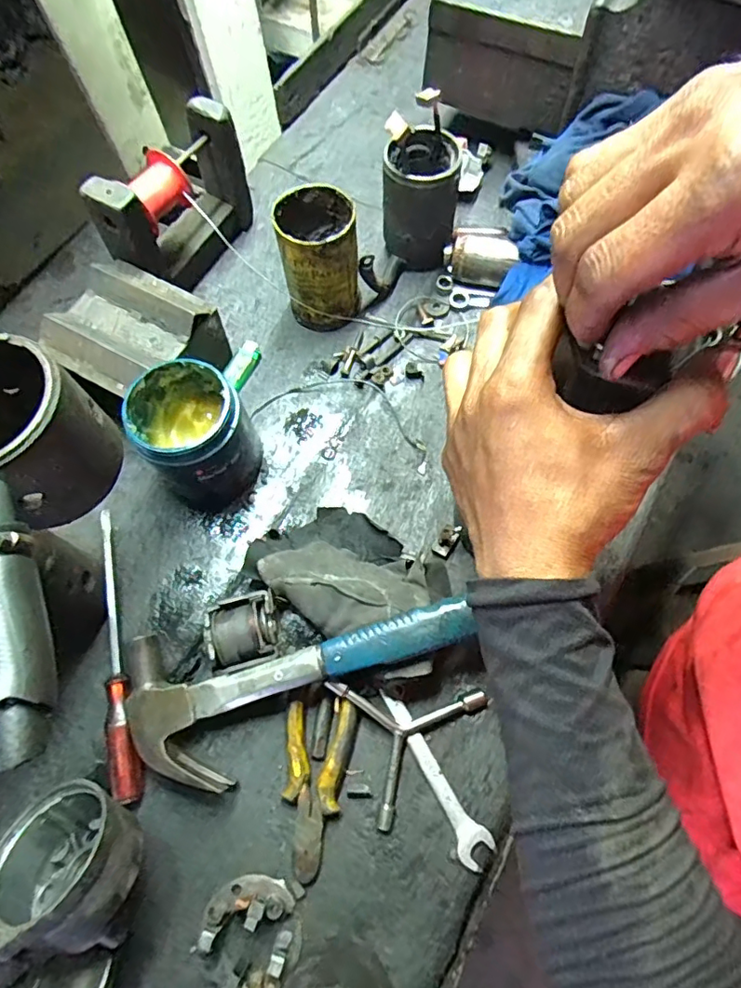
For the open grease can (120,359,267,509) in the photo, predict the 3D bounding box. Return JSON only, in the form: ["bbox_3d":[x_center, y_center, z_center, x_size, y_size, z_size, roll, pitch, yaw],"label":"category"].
[{"bbox_3d":[-0.147,-0.051,0.469,0.087,0.105,0.089,-1,68,2],"label":"open grease can"}]

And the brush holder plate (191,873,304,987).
[{"bbox_3d":[-0.083,0.307,0.374,0.067,0.036,0.062,-1,68,2],"label":"brush holder plate"}]

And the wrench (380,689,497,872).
[{"bbox_3d":[0.047,0.216,0.418,0.025,0.012,0.134,-32,70,-10],"label":"wrench"}]

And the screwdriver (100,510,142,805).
[{"bbox_3d":[-0.206,0.125,0.445,0.021,0.025,0.230,-11,68,-2],"label":"screwdriver"}]

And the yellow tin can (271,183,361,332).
[{"bbox_3d":[-0.049,-0.230,0.532,0.071,0.115,0.081,-3,68,1],"label":"yellow tin can"}]

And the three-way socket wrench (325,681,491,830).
[{"bbox_3d":[0.016,0.174,0.424,0.100,0.033,0.123,39,75,17],"label":"three-way socket wrench"}]

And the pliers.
[{"bbox_3d":[-0.046,0.223,0.415,0.051,0.019,0.122,8,68,6],"label":"pliers"}]

